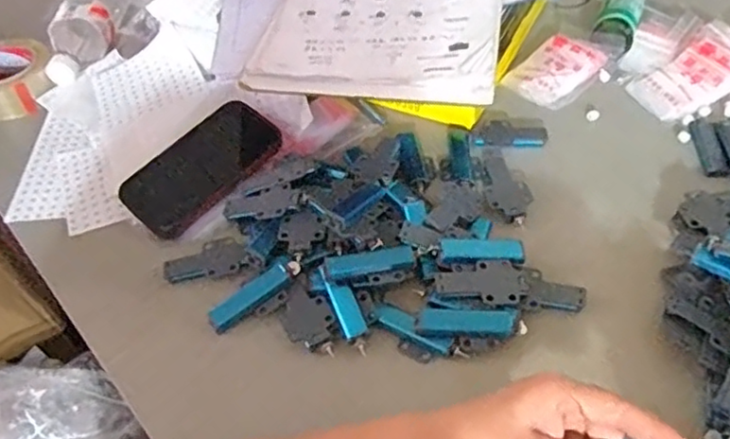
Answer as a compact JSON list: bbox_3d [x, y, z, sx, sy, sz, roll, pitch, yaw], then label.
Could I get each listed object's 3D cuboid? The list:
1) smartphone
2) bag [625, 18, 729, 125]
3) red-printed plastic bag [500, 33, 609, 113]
[{"bbox_3d":[-0.164,-0.055,0.641,0.084,0.008,0.163,40,69,14],"label":"smartphone"},{"bbox_3d":[0.381,-0.170,0.715,0.165,0.020,0.080,-31,54,-21],"label":"bag"},{"bbox_3d":[0.224,-0.175,0.733,0.108,0.022,0.079,-36,56,-24],"label":"red-printed plastic bag"}]

